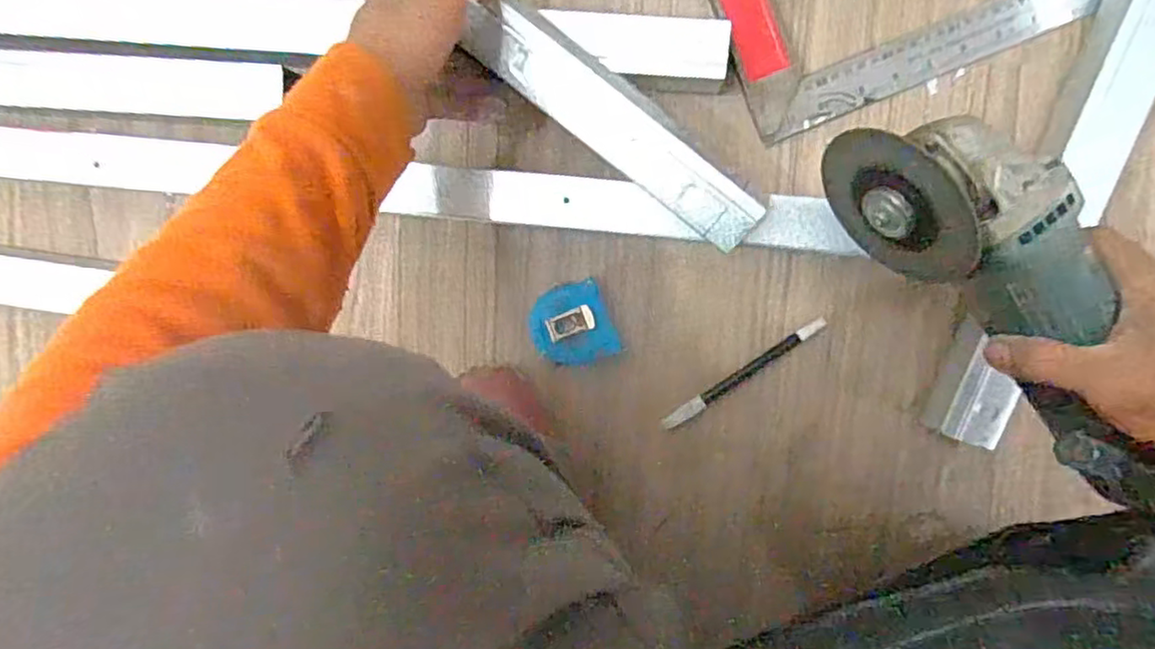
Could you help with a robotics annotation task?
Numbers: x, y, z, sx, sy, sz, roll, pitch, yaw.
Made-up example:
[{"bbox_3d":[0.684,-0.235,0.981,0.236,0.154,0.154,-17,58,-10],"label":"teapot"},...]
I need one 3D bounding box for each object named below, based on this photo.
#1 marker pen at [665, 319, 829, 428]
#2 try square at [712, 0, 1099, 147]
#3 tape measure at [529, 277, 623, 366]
[{"bbox_3d":[0.126,0.038,0.502,0.141,0.009,0.012,-34,94,8],"label":"marker pen"},{"bbox_3d":[0.230,-0.231,0.462,0.249,0.011,0.121,-21,95,7],"label":"try square"},{"bbox_3d":[-0.004,0.000,0.494,0.059,0.033,0.059,-16,96,6],"label":"tape measure"}]

